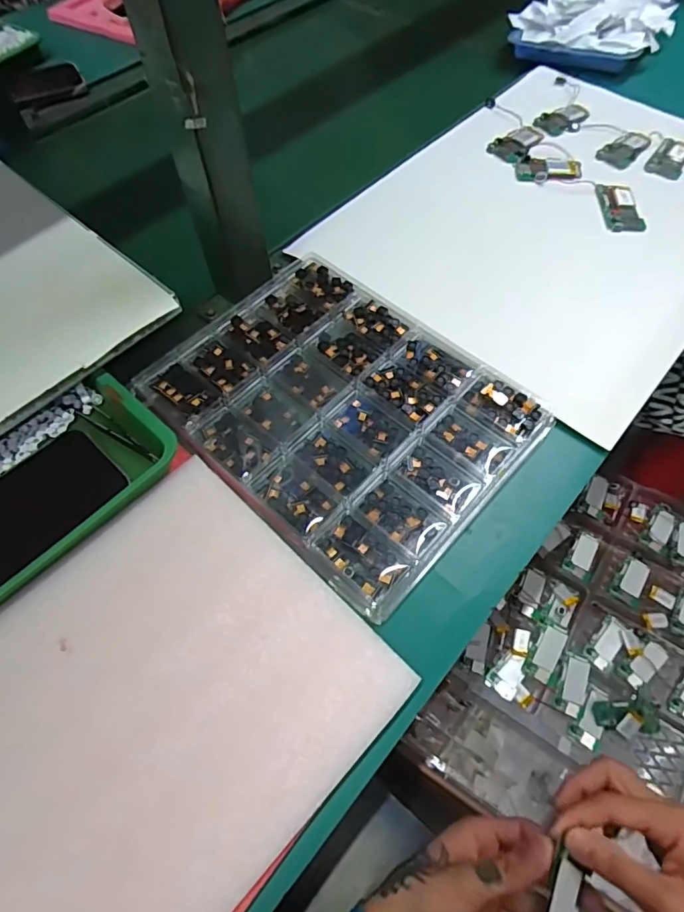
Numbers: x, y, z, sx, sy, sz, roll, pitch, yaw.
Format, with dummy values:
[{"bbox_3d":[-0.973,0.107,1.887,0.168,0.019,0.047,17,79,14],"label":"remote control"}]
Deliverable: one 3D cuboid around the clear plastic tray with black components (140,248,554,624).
[{"bbox_3d":[-0.004,-0.041,0.410,0.266,0.023,0.211,39,68,22],"label":"clear plastic tray with black components"}]

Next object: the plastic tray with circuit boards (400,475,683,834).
[{"bbox_3d":[0.424,0.286,0.630,0.437,0.037,0.489,31,66,19],"label":"plastic tray with circuit boards"}]

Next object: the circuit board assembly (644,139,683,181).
[{"bbox_3d":[0.376,-0.342,0.591,0.038,0.009,0.068,29,65,18],"label":"circuit board assembly"}]

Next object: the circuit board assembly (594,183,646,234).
[{"bbox_3d":[0.295,-0.265,0.546,0.042,0.013,0.071,1,60,3],"label":"circuit board assembly"}]

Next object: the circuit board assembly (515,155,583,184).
[{"bbox_3d":[0.231,-0.320,0.577,0.073,0.008,0.040,2,60,4],"label":"circuit board assembly"}]

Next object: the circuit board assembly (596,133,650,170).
[{"bbox_3d":[0.327,-0.356,0.598,0.037,0.008,0.065,39,69,22],"label":"circuit board assembly"}]

